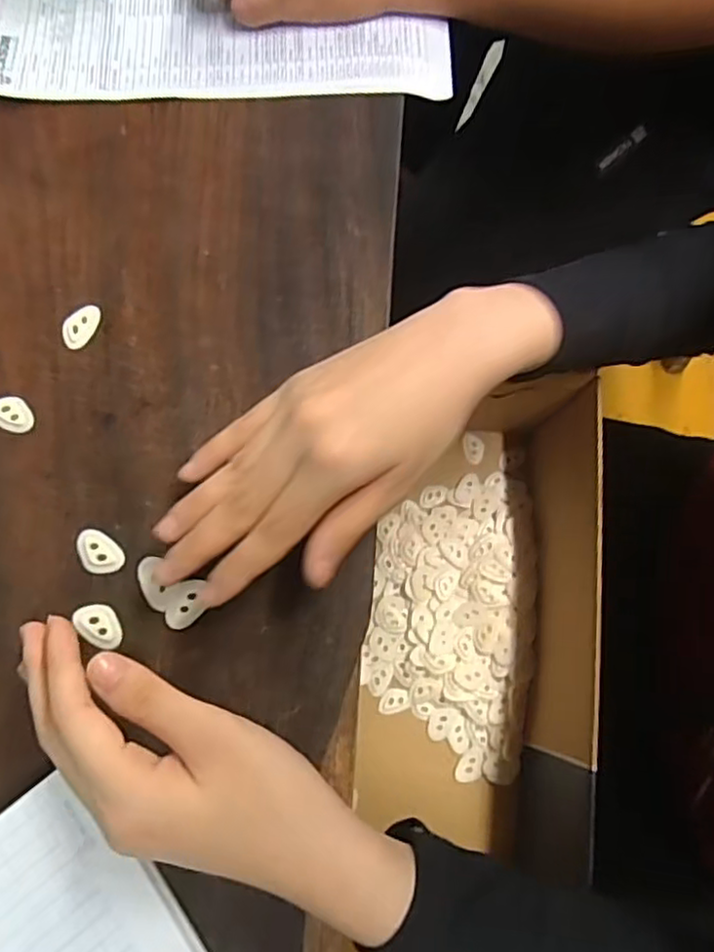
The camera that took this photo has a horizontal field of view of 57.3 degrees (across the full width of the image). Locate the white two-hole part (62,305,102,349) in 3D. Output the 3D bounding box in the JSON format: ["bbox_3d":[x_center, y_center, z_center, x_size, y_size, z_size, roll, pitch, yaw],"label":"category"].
[{"bbox_3d":[-0.151,-0.083,0.356,0.015,0.004,0.027,31,76,10],"label":"white two-hole part"}]

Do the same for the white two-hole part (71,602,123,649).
[{"bbox_3d":[-0.124,0.071,0.313,0.016,0.004,0.026,-37,73,-11],"label":"white two-hole part"}]

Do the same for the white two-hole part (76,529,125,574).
[{"bbox_3d":[-0.129,0.038,0.323,0.027,0.004,0.017,35,77,11],"label":"white two-hole part"}]

